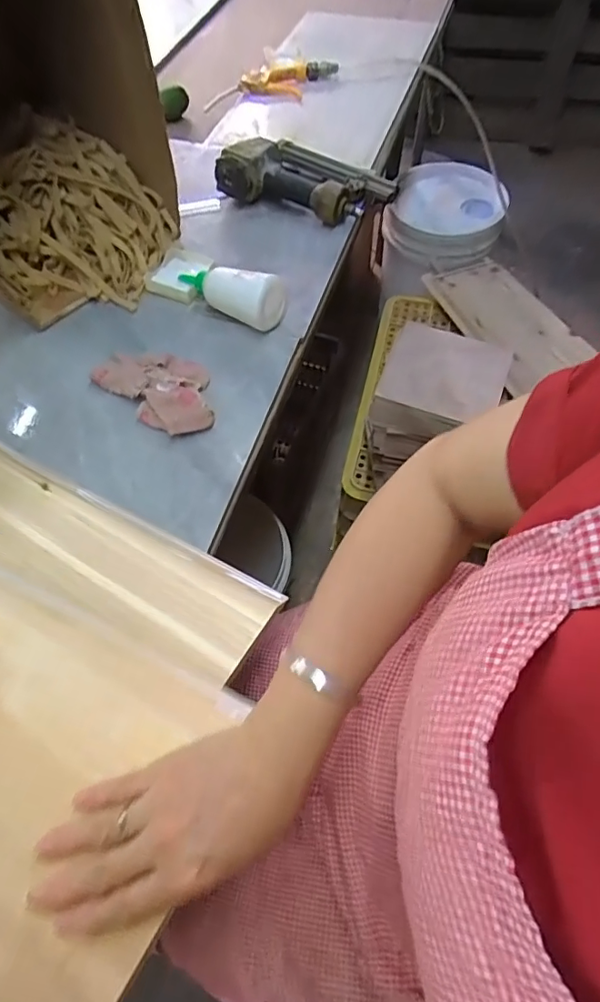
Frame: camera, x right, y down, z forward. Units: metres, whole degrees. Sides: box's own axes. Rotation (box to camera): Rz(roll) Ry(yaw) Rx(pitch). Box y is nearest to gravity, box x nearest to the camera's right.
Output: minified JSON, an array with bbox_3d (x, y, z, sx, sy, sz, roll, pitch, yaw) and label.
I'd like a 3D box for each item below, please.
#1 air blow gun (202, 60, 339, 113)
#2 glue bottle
[{"bbox_3d":[-0.051,-0.803,1.008,0.273,0.046,0.088,-16,63,-10],"label":"air blow gun"},{"bbox_3d":[-0.093,-0.266,0.662,0.149,0.057,0.050,24,63,13],"label":"glue bottle"}]

